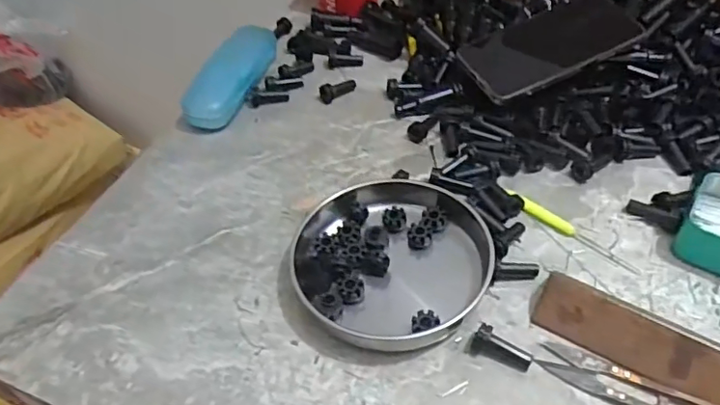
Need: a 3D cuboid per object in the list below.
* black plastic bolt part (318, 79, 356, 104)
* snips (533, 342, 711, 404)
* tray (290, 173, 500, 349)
[{"bbox_3d":[-0.023,-0.113,0.554,0.040,0.012,0.015,-31,53,-23],"label":"black plastic bolt part"},{"bbox_3d":[0.170,0.116,0.341,0.117,0.006,0.025,20,52,21],"label":"snips"},{"bbox_3d":[0.024,0.033,0.405,0.137,0.025,0.149,-2,47,2],"label":"tray"}]

